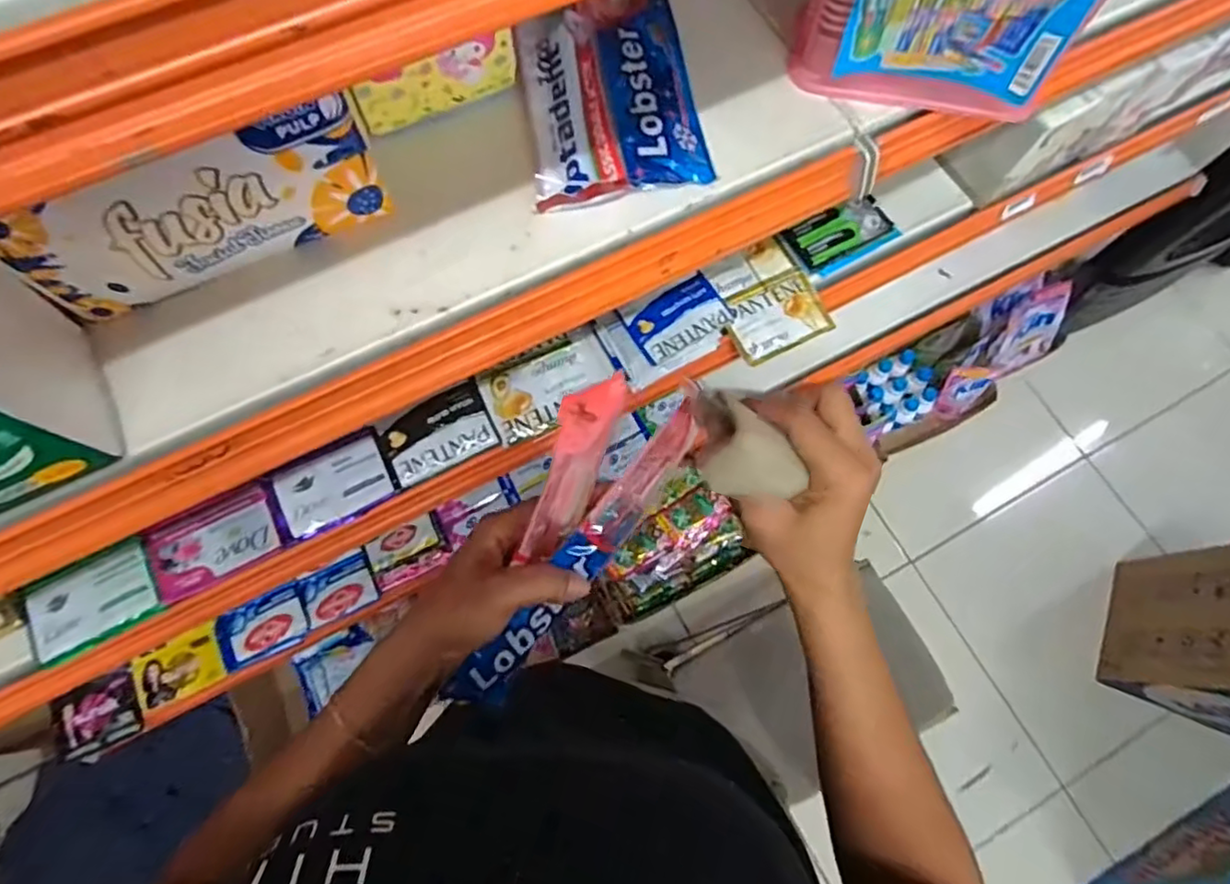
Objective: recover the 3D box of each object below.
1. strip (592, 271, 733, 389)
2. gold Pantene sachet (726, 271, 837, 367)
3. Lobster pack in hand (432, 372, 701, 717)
[{"bbox_3d":[0.048,-0.102,0.561,0.113,0.013,0.070,-31,76,-10],"label":"strip"},{"bbox_3d":[0.149,-0.115,0.576,0.096,0.015,0.067,-25,75,-8],"label":"gold Pantene sachet"},{"bbox_3d":[-0.027,0.067,0.347,0.054,0.084,0.206,28,103,7],"label":"Lobster pack in hand"}]

